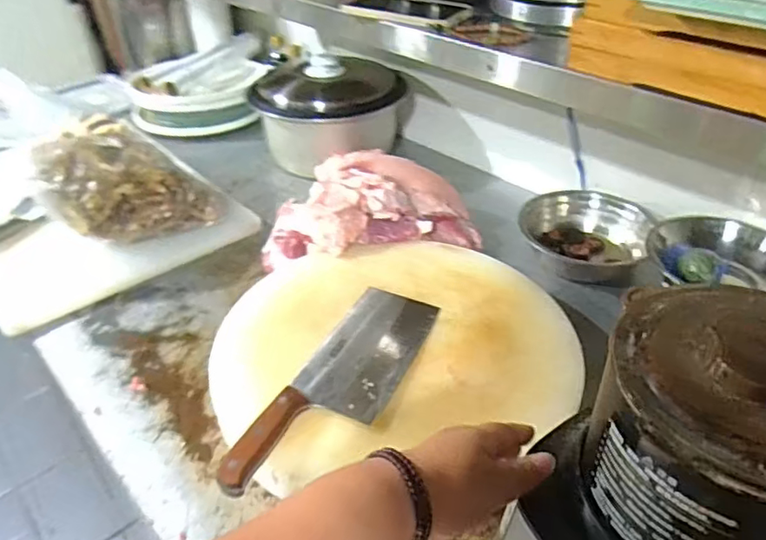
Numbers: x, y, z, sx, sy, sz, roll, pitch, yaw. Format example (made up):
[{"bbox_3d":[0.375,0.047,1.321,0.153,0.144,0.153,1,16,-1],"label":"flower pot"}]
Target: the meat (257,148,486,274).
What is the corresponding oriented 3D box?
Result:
[{"bbox_3d":[-0.018,-0.096,0.903,0.338,0.103,0.174,-7,37,-9],"label":"meat"}]

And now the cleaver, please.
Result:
[{"bbox_3d":[-0.038,0.115,0.627,0.101,0.023,0.320,15,39,20],"label":"cleaver"}]

